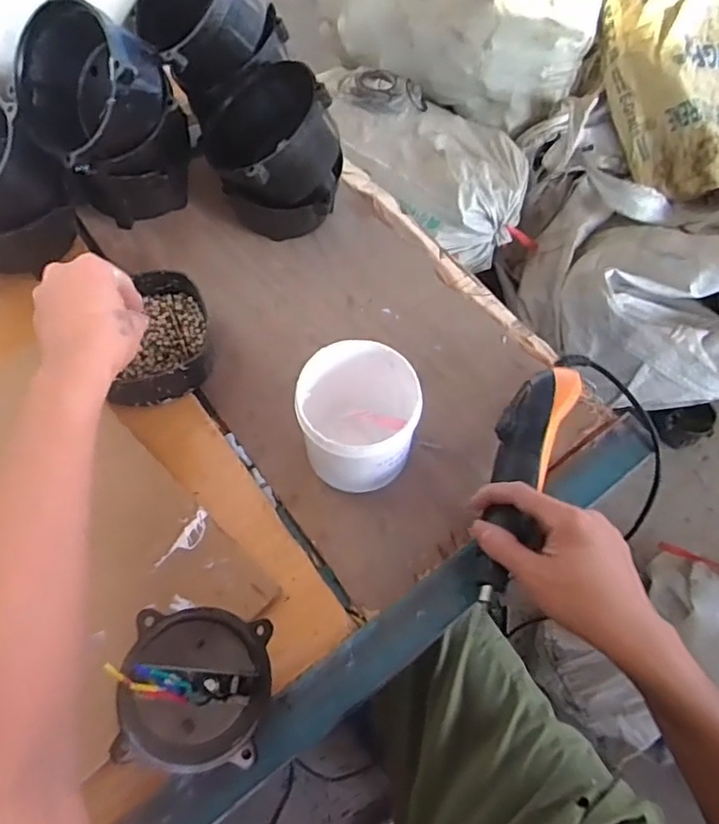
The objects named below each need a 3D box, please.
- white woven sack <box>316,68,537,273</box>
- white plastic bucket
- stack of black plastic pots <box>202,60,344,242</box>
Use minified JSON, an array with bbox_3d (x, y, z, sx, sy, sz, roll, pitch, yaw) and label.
[{"bbox_3d":[0.151,-0.611,1.400,0.330,0.172,0.605,-29,67,-16],"label":"white woven sack"},{"bbox_3d":[0.001,0.009,0.489,0.089,0.108,0.094,4,62,1],"label":"white plastic bucket"},{"bbox_3d":[-0.086,-0.256,0.607,0.115,0.148,0.133,-31,67,-17],"label":"stack of black plastic pots"}]

